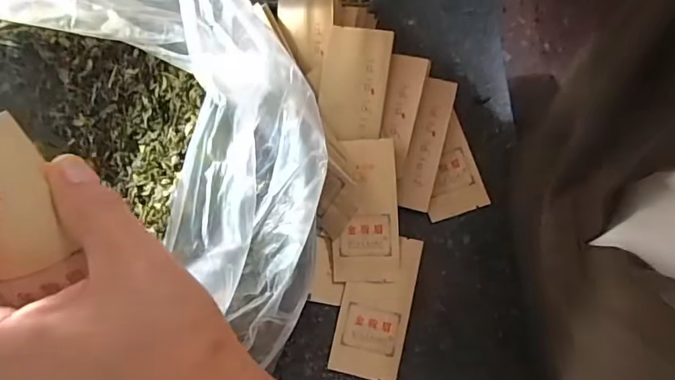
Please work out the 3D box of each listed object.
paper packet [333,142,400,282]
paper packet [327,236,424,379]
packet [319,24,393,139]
[{"bbox_3d":[0.021,0.016,0.372,0.051,0.005,0.108,-2,92,13],"label":"paper packet"},{"bbox_3d":[0.029,0.088,0.369,0.052,0.004,0.107,12,83,8],"label":"paper packet"},{"bbox_3d":[0.013,-0.082,0.371,0.050,0.004,0.083,8,100,-2],"label":"packet"}]

